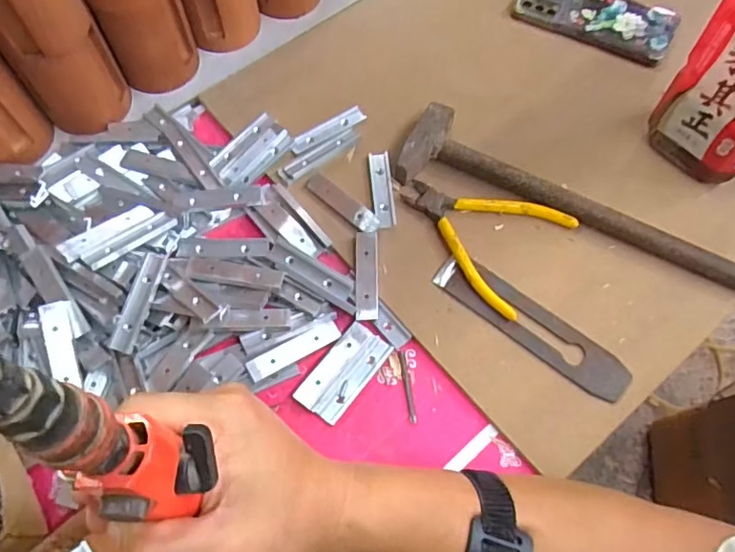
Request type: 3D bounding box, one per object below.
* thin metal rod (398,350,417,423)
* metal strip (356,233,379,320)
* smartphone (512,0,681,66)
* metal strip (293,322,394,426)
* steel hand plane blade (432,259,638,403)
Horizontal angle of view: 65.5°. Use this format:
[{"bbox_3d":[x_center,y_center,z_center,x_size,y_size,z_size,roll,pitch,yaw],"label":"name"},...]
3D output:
[{"bbox_3d":[0.033,0.089,0.460,0.006,0.004,0.057,-8,68,-3],"label":"thin metal rod"},{"bbox_3d":[0.000,0.000,0.490,0.019,0.010,0.076,0,68,0],"label":"metal strip"},{"bbox_3d":[0.242,-0.280,0.610,0.163,0.012,0.077,25,70,10],"label":"smartphone"},{"bbox_3d":[-0.018,0.077,0.461,0.039,0.008,0.080,36,72,13],"label":"metal strip"},{"bbox_3d":[0.135,0.039,0.474,0.173,0.005,0.039,37,76,17],"label":"steel hand plane blade"}]

